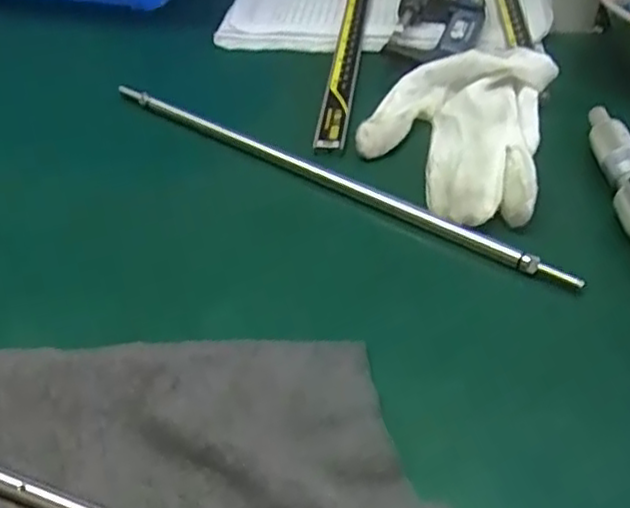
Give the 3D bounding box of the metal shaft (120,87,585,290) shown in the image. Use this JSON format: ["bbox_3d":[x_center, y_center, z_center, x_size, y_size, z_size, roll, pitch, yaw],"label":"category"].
[{"bbox_3d":[0.003,-0.040,0.342,0.260,0.012,0.009,25,49,25],"label":"metal shaft"}]

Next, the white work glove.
[{"bbox_3d":[0.069,-0.064,0.351,0.087,0.028,0.120,12,45,14],"label":"white work glove"}]

